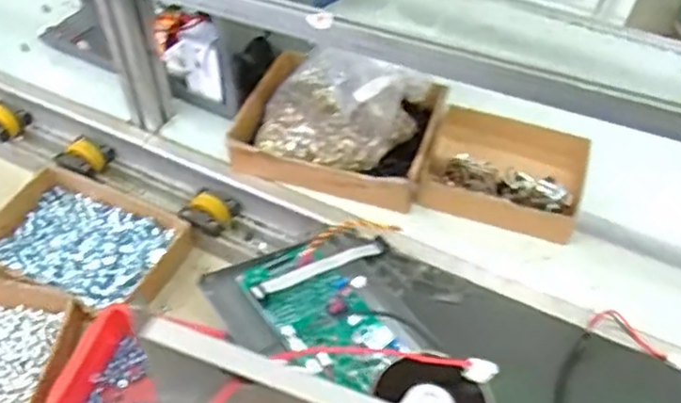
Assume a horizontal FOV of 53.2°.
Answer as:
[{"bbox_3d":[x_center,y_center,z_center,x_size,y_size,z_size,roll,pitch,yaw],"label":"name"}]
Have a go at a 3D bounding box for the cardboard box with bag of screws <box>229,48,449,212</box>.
[{"bbox_3d":[0.001,-0.110,0.792,0.224,0.132,0.178,13,49,11],"label":"cardboard box with bag of screws"}]

